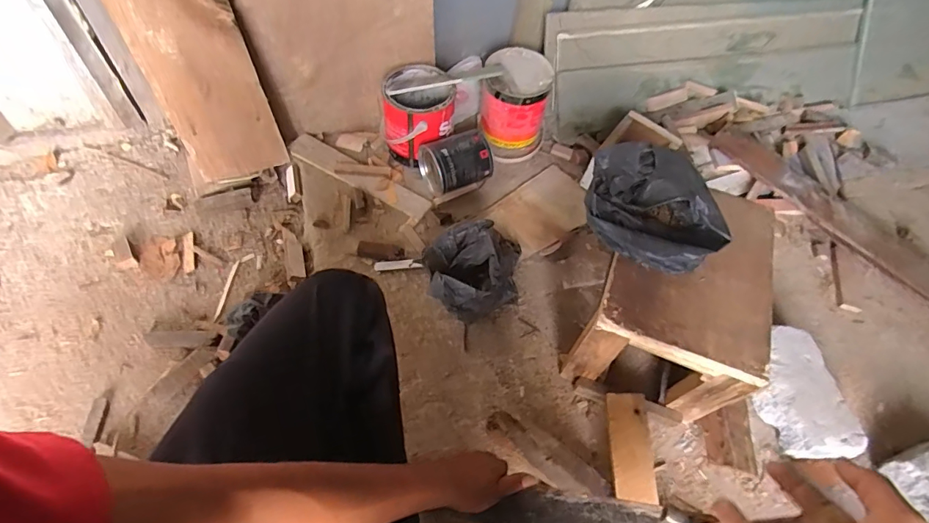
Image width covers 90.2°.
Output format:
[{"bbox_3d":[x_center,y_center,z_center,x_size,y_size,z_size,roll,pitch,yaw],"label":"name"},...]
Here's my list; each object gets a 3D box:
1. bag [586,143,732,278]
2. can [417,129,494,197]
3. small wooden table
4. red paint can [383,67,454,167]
[{"bbox_3d":[0.277,-0.078,0.687,0.214,0.084,0.157,34,60,16],"label":"bag"},{"bbox_3d":[-0.016,-0.208,0.972,0.134,0.097,0.104,-20,61,-18],"label":"can"},{"bbox_3d":[0.334,0.050,0.759,0.223,0.186,0.317,22,57,8],"label":"small wooden table"},{"bbox_3d":[-0.102,-0.308,0.998,0.153,0.148,0.158,-1,57,-6],"label":"red paint can"}]

